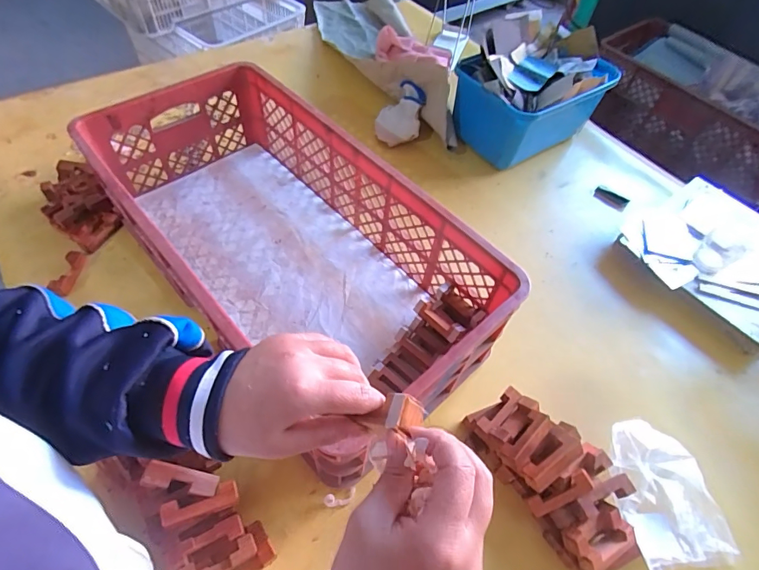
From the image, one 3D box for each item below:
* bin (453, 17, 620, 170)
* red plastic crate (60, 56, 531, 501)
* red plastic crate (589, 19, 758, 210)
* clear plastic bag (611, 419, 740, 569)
[{"bbox_3d":[0.314,-0.404,0.905,0.284,0.180,0.222,-30,64,-22],"label":"bin"},{"bbox_3d":[-0.147,-0.074,0.647,0.316,0.180,0.651,-36,66,-25],"label":"red plastic crate"},{"bbox_3d":[0.936,-0.525,1.266,0.332,0.238,0.647,-36,66,-24],"label":"red plastic crate"},{"bbox_3d":[0.368,0.267,0.550,0.126,0.034,0.168,-4,57,-7],"label":"clear plastic bag"}]

